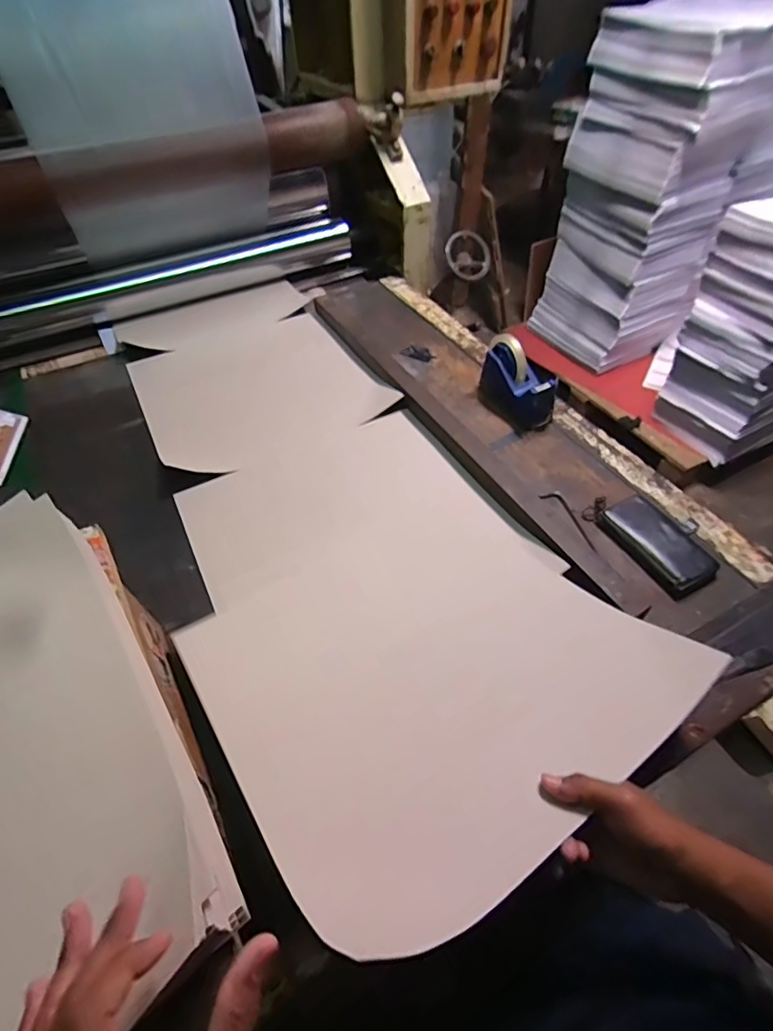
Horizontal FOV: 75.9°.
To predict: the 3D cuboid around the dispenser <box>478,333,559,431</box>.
[{"bbox_3d":[0.231,-0.242,0.901,0.067,0.108,0.168,-28,54,-20],"label":"dispenser"}]

